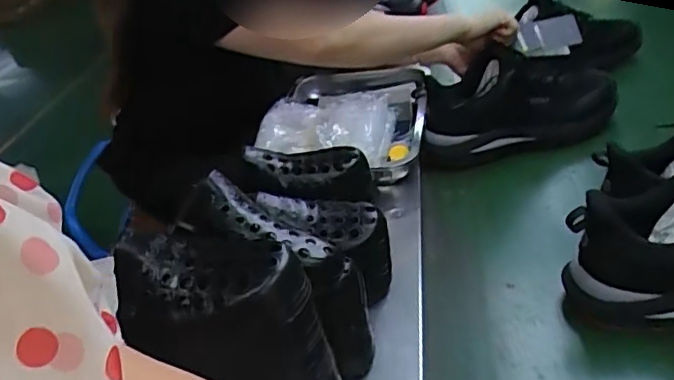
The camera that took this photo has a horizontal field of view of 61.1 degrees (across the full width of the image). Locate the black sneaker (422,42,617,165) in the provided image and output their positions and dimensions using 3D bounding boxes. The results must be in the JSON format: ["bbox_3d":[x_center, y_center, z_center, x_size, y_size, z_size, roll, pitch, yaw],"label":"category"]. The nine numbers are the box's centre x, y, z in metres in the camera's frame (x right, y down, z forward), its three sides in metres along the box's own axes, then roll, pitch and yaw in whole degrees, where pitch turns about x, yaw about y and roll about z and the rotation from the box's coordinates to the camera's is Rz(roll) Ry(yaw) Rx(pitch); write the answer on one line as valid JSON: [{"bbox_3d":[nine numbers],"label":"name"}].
[{"bbox_3d":[0.278,-0.138,0.884,0.323,0.150,0.131,-17,34,-7],"label":"black sneaker"}]

